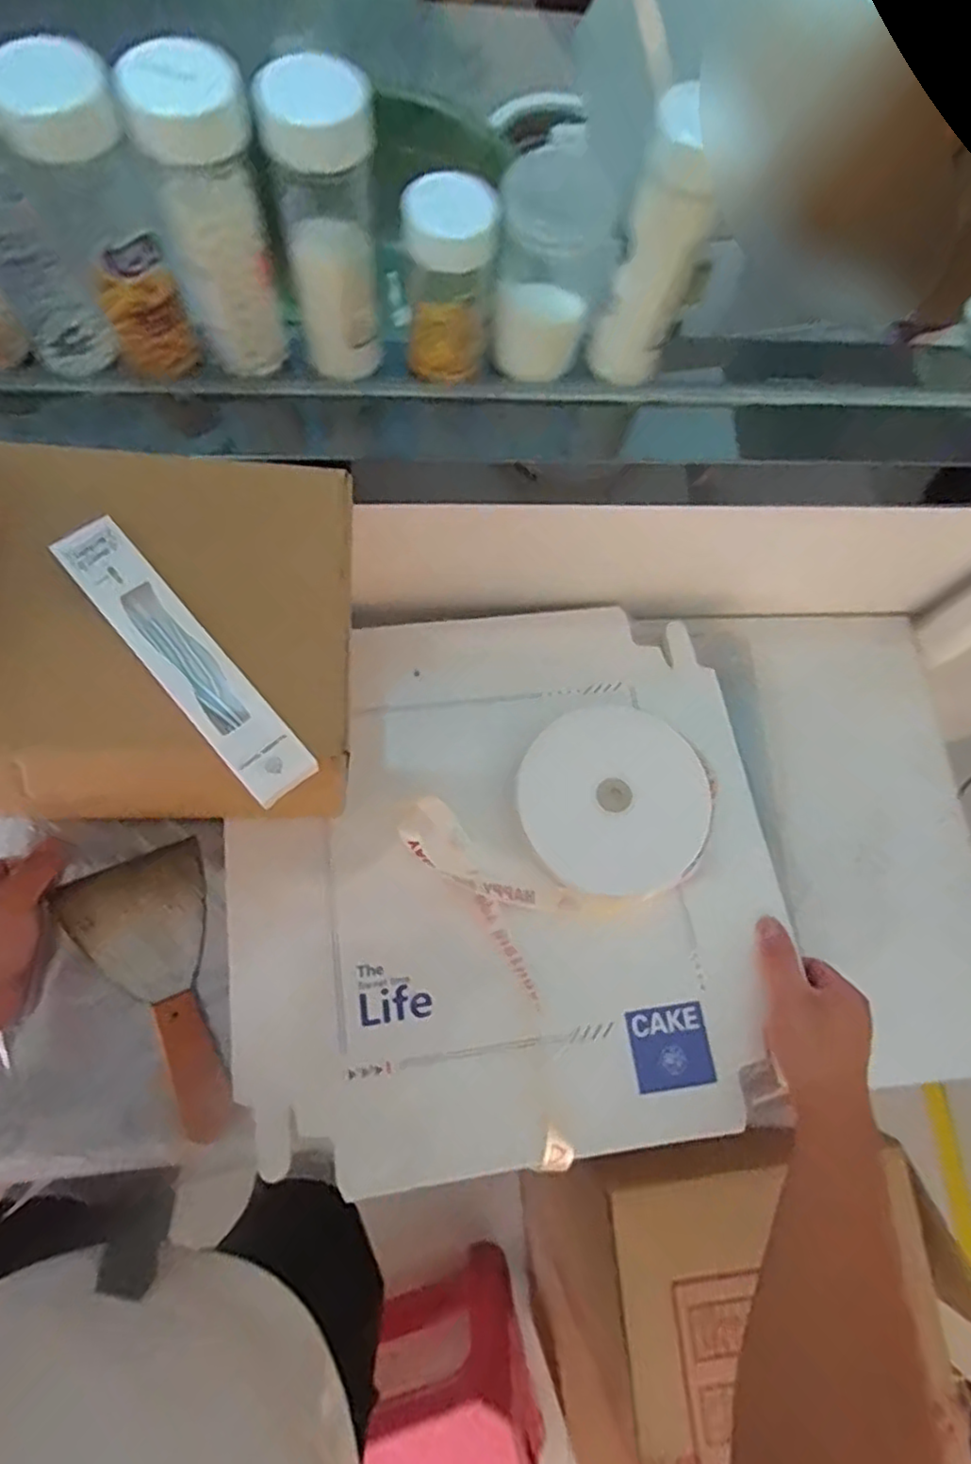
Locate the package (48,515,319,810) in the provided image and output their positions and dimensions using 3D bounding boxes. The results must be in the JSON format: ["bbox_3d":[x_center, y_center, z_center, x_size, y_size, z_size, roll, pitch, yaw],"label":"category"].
[{"bbox_3d":[-0.144,-0.035,0.312,0.032,0.024,0.160,-39,82,-20],"label":"package"}]

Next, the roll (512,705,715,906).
[{"bbox_3d":[0.098,0.052,0.494,0.135,0.026,0.143,-28,78,-18],"label":"roll"}]

